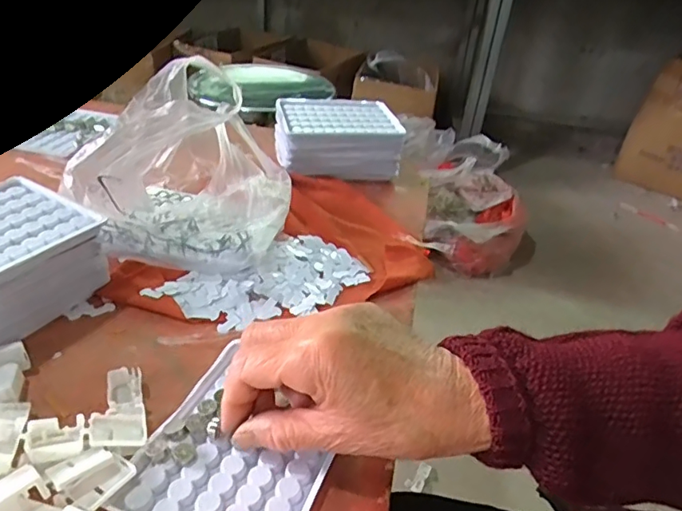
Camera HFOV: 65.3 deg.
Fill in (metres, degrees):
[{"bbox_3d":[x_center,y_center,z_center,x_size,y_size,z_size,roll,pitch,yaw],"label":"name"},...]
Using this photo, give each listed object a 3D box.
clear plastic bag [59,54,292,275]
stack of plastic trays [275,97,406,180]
[{"bbox_3d":[-0.121,-0.076,0.448,0.155,0.116,0.173,5,34,-3],"label":"clear plastic bag"},{"bbox_3d":[-0.006,-0.137,0.618,0.138,0.055,0.110,-1,35,-11],"label":"stack of plastic trays"}]

